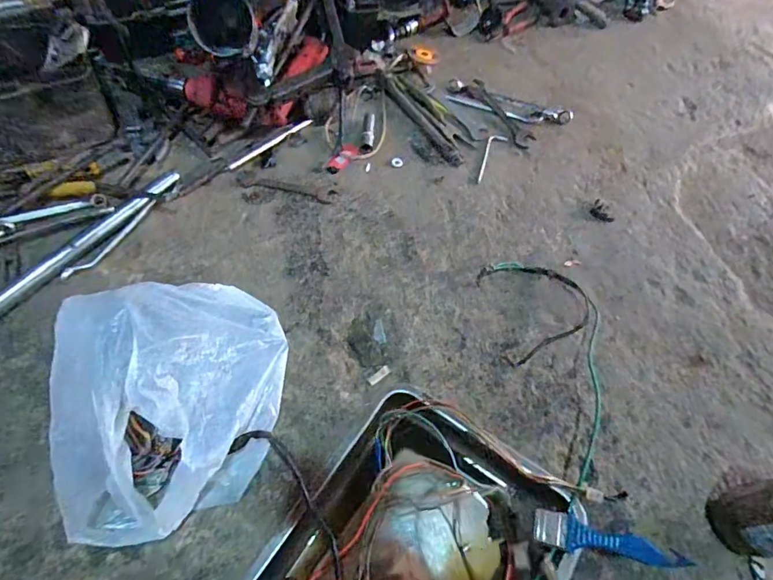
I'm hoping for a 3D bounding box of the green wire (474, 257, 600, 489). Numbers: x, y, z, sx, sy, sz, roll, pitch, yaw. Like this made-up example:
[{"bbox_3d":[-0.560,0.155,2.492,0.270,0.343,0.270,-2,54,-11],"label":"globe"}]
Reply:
[{"bbox_3d":[0.233,0.086,0.615,0.139,0.026,0.301,-10,61,-7],"label":"green wire"}]

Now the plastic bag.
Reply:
[{"bbox_3d":[-0.245,0.111,0.512,0.266,0.133,0.255,-20,62,-12],"label":"plastic bag"}]

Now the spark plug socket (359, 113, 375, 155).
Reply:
[{"bbox_3d":[-0.031,-0.270,0.793,0.022,0.017,0.085,4,60,1],"label":"spark plug socket"}]

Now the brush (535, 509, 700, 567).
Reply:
[{"bbox_3d":[0.213,0.245,0.447,0.134,0.015,0.033,-5,50,38],"label":"brush"}]

